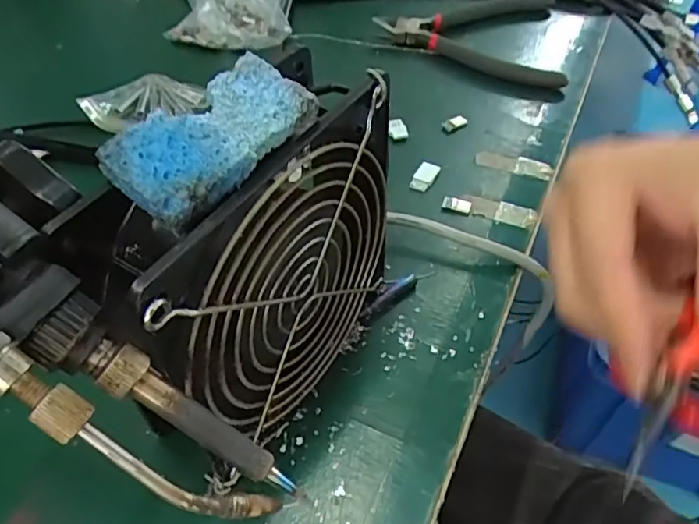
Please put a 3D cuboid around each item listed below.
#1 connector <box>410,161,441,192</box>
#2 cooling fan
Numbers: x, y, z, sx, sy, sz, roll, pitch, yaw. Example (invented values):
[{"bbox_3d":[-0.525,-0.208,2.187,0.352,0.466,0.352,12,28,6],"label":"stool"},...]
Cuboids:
[{"bbox_3d":[0.044,-0.051,0.338,0.013,0.006,0.018,23,54,18],"label":"connector"},{"bbox_3d":[-0.032,0.005,0.214,0.044,0.120,0.120,27,55,20],"label":"cooling fan"}]

